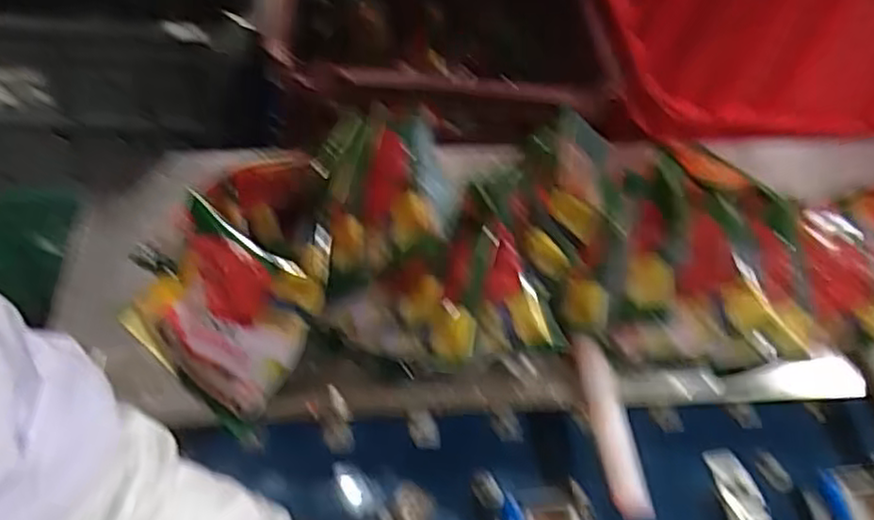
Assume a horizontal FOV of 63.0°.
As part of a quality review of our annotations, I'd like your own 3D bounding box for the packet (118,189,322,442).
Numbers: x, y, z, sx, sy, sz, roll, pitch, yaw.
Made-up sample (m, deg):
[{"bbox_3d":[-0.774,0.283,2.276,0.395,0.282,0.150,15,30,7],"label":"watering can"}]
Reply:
[{"bbox_3d":[-0.156,0.036,0.498,0.136,0.128,0.028,38,19,16],"label":"packet"}]

